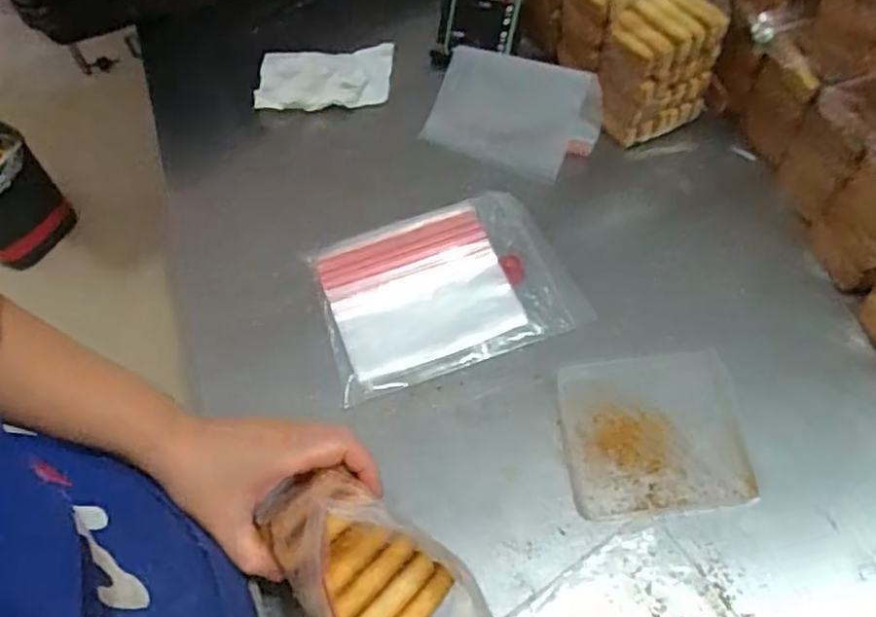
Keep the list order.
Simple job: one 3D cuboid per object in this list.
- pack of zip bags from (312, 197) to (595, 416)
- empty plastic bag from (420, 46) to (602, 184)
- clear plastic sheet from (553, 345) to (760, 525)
[{"bbox_3d":[0.006,-0.021,0.632,0.218,0.026,0.155,-19,60,-8],"label":"pack of zip bags"},{"bbox_3d":[0.072,-0.212,0.718,0.183,0.063,0.106,30,65,19],"label":"empty plastic bag"},{"bbox_3d":[0.175,0.101,0.557,0.140,0.014,0.129,-5,59,0],"label":"clear plastic sheet"}]

